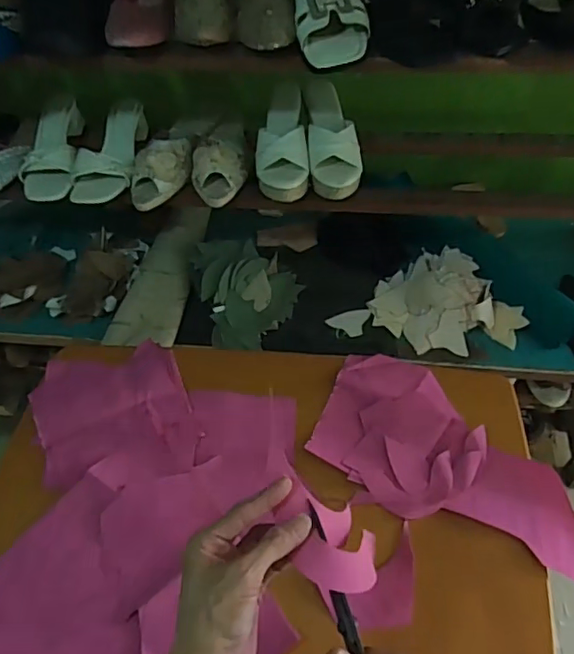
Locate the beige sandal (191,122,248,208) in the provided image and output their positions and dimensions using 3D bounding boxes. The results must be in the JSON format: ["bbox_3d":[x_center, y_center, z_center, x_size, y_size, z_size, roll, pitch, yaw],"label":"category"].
[{"bbox_3d":[-0.113,-0.295,0.946,0.092,0.061,0.219,-6,54,1],"label":"beige sandal"}]

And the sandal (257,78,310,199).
[{"bbox_3d":[-0.009,-0.308,0.926,0.082,0.071,0.238,-4,54,2],"label":"sandal"}]

